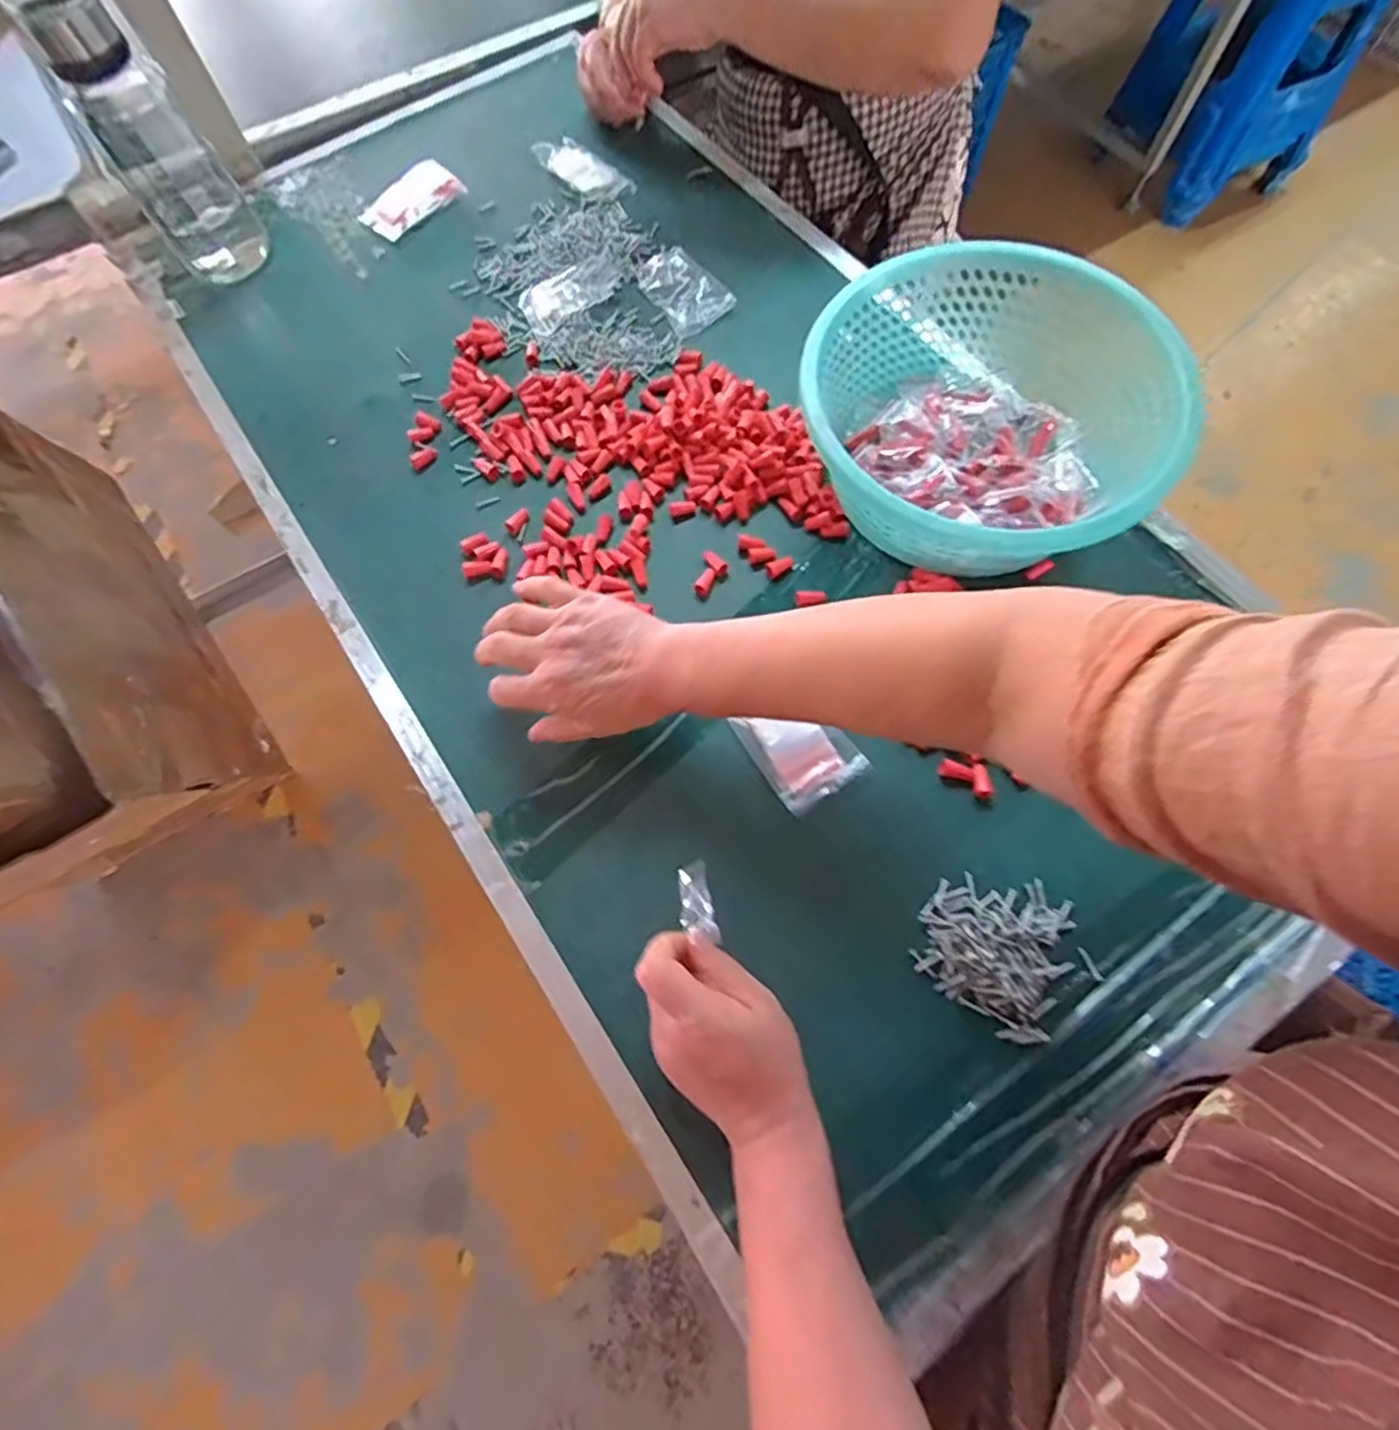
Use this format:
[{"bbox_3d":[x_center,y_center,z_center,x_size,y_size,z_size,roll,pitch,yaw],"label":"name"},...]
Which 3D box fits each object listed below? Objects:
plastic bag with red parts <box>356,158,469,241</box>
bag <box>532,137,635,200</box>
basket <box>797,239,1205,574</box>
[{"bbox_3d":[-0.307,-0.549,0.725,0.105,0.004,0.070,-42,75,-7],"label":"plastic bag with red parts"},{"bbox_3d":[-0.130,-0.595,0.736,0.118,0.011,0.043,38,74,14],"label":"bag"},{"bbox_3d":[0.214,-0.229,0.530,0.270,0.101,0.258,3,69,2],"label":"basket"}]

